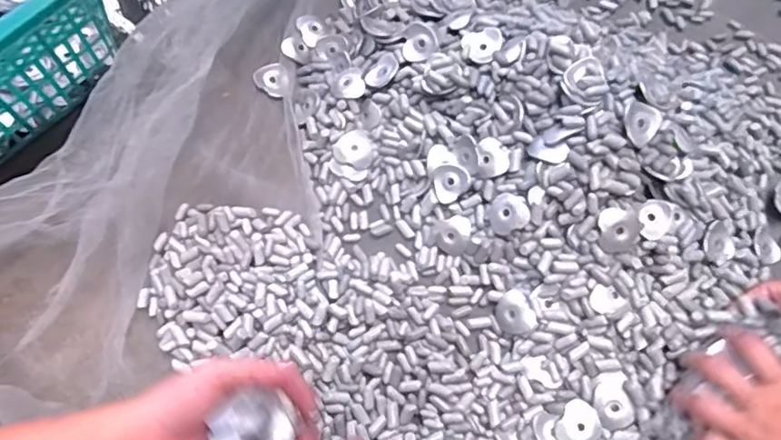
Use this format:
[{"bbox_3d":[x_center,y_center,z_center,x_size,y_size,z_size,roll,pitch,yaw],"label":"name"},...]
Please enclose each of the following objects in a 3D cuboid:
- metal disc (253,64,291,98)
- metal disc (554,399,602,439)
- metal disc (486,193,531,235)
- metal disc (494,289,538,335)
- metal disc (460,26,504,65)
[{"bbox_3d":[-0.118,-0.143,0.603,0.036,0.004,0.031,31,82,-4],"label":"metal disc"},{"bbox_3d":[0.151,0.165,0.477,0.032,0.007,0.038,28,73,13],"label":"metal disc"},{"bbox_3d":[0.100,-0.007,0.512,0.036,0.008,0.033,-7,77,32],"label":"metal disc"},{"bbox_3d":[0.105,0.081,0.510,0.032,0.007,0.037,-34,66,15],"label":"metal disc"},{"bbox_3d":[0.086,-0.161,0.545,0.034,0.005,0.034,-3,79,16],"label":"metal disc"}]

